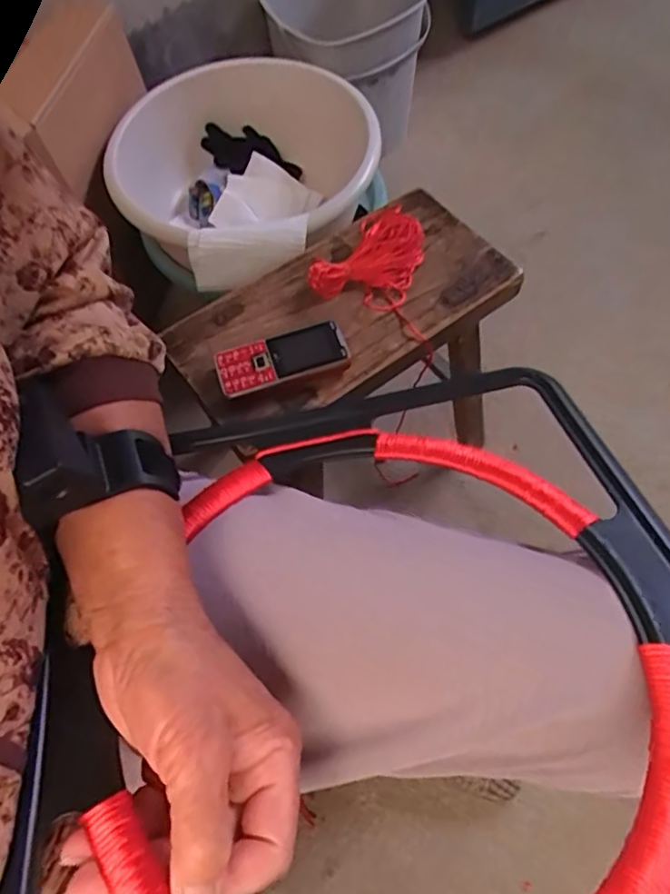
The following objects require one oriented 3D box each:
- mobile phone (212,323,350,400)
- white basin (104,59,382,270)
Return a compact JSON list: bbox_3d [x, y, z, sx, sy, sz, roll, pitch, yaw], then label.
[{"bbox_3d":[-0.054,-0.092,0.596,0.130,0.009,0.053,-18,64,-8],"label":"mobile phone"},{"bbox_3d":[-0.165,-0.465,0.930,0.362,0.135,0.365,-1,63,1],"label":"white basin"}]

